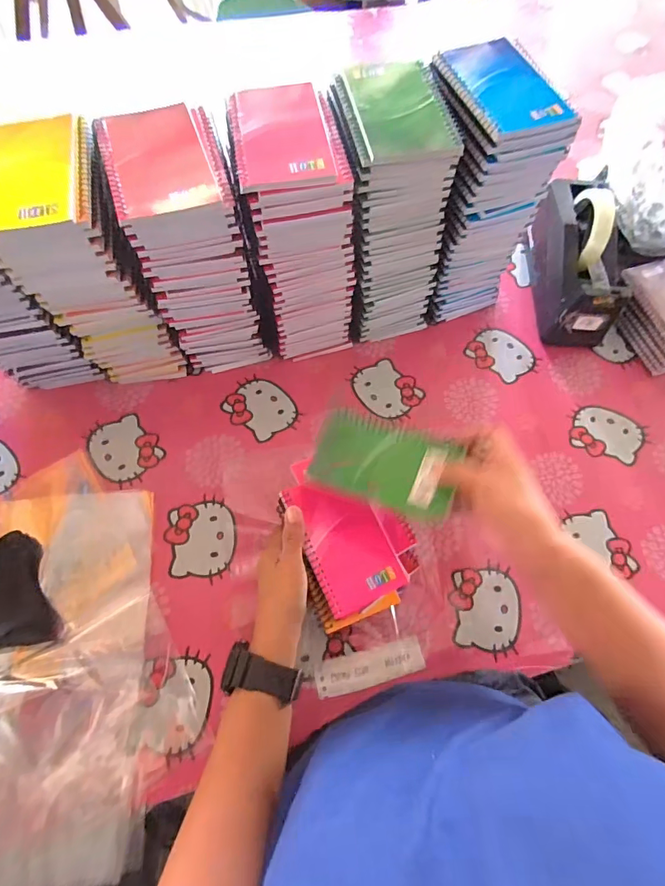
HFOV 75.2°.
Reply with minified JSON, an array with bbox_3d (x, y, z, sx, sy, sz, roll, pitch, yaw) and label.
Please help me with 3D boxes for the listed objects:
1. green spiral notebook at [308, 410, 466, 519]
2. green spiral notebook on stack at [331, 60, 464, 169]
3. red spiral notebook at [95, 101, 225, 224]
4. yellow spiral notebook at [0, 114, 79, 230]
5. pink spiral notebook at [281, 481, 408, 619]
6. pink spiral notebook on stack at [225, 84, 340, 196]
[{"bbox_3d":[0.048,0.018,0.404,0.130,0.010,0.076,16,68,18],"label":"green spiral notebook"},{"bbox_3d":[0.056,-0.302,0.392,0.089,0.016,0.121,-10,68,-6],"label":"green spiral notebook on stack"},{"bbox_3d":[-0.149,-0.238,0.362,0.082,0.009,0.121,-19,69,-10],"label":"red spiral notebook"},{"bbox_3d":[-0.252,-0.224,0.353,0.083,0.006,0.125,-10,68,-6],"label":"yellow spiral notebook"},{"bbox_3d":[0.012,0.093,0.427,0.082,0.005,0.128,-19,70,-22],"label":"pink spiral notebook"},{"bbox_3d":[-0.047,-0.272,0.381,0.081,0.009,0.126,-9,68,-6],"label":"pink spiral notebook on stack"}]

